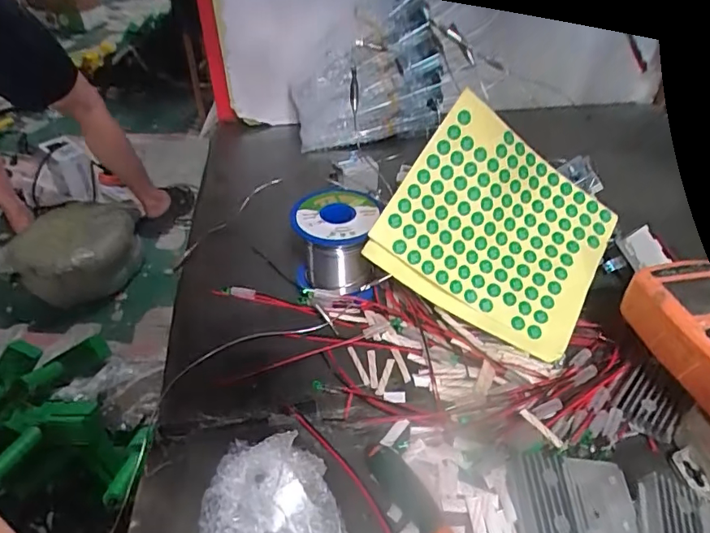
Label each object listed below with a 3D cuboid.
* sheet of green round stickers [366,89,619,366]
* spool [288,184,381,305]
[{"bbox_3d":[0.102,-0.026,0.354,0.149,0.020,0.135,35,78,-9],"label":"sheet of green round stickers"},{"bbox_3d":[-0.015,-0.016,0.386,0.063,0.059,0.078,4,42,5],"label":"spool"}]

